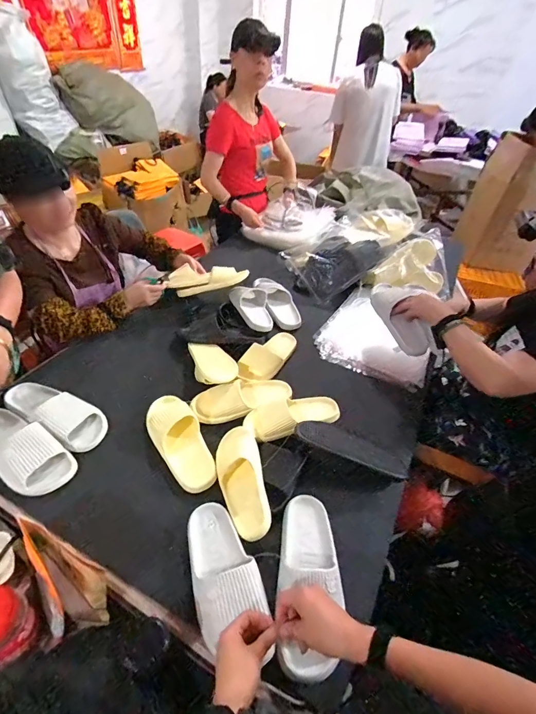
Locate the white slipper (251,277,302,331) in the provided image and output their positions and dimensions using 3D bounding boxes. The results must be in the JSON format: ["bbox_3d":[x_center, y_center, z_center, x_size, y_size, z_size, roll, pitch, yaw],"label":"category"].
[{"bbox_3d":[0.035,-0.210,1.304,0.116,0.067,0.291,-9,45,-16],"label":"white slipper"}]

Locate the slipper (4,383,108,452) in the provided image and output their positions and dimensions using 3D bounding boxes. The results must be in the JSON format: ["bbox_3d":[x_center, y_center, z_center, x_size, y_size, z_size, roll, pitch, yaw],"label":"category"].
[{"bbox_3d":[-0.527,0.119,0.861,0.293,0.078,0.108,22,45,16],"label":"slipper"}]

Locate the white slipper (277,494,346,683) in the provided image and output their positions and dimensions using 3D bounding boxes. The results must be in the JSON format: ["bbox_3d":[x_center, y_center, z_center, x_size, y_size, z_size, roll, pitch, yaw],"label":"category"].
[{"bbox_3d":[0.073,0.379,0.629,0.107,0.062,0.285,7,36,1],"label":"white slipper"}]

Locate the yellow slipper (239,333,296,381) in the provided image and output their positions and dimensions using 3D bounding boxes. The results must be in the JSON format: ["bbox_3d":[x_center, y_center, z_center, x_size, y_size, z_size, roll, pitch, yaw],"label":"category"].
[{"bbox_3d":[0.001,-0.007,1.098,0.107,0.076,0.251,31,48,25],"label":"yellow slipper"}]

